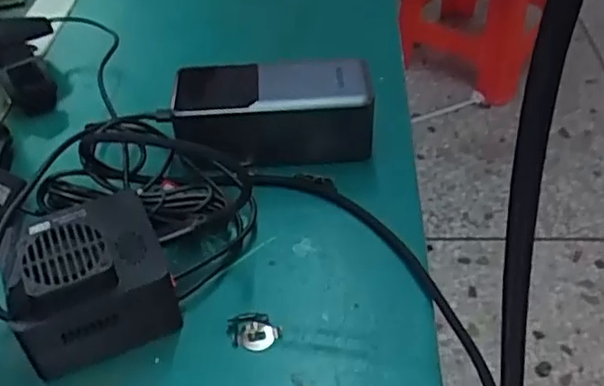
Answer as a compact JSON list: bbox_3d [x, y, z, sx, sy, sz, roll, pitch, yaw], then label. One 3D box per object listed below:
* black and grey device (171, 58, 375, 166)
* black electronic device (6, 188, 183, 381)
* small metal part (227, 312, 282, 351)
[{"bbox_3d":[-0.019,-0.055,0.432,0.128,0.054,0.056,-1,44,1],"label":"black and grey device"},{"bbox_3d":[-0.110,0.041,0.335,0.075,0.058,0.073,-18,46,-16],"label":"black electronic device"},{"bbox_3d":[-0.025,0.072,0.337,0.026,0.004,0.021,-11,45,-7],"label":"small metal part"}]

